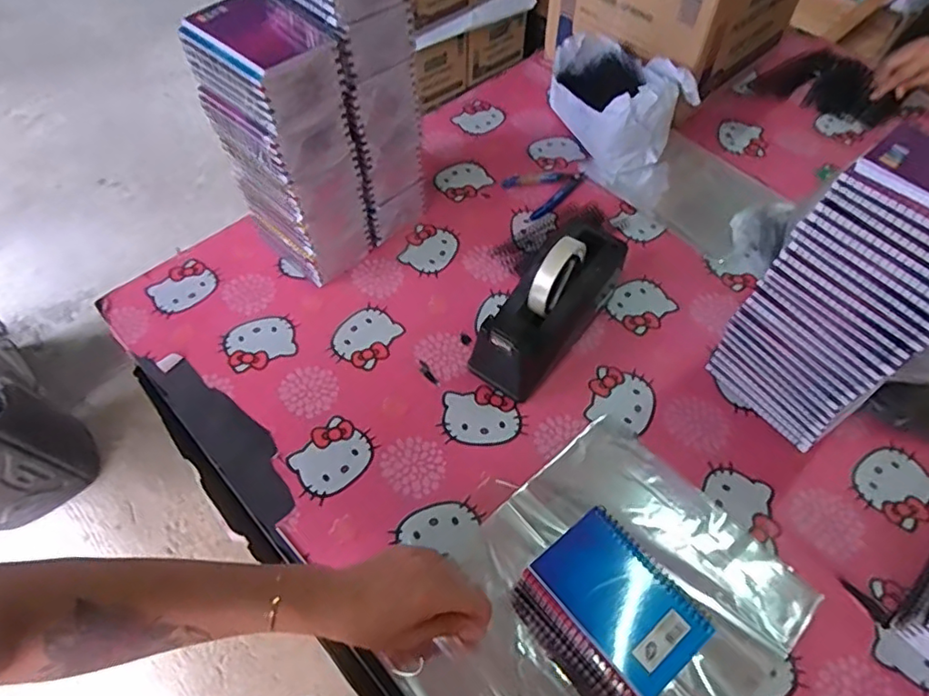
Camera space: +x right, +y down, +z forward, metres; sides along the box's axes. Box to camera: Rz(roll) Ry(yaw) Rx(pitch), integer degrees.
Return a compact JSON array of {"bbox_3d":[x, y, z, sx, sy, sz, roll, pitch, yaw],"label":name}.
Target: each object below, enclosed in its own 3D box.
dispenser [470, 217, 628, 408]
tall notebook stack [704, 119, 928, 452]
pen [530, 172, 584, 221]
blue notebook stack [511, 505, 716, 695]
[{"bbox_3d":[0.098,-0.047,0.637,0.079,0.124,0.221,33,61,20],"label":"dispenser"},{"bbox_3d":[0.348,-0.033,0.527,0.091,0.288,0.138,-29,61,-20],"label":"tall notebook stack"},{"bbox_3d":[0.130,-0.210,0.807,0.017,0.008,0.113,36,62,21],"label":"pen"},{"bbox_3d":[0.117,0.221,0.488,0.105,0.061,0.127,-32,62,-21],"label":"blue notebook stack"}]

